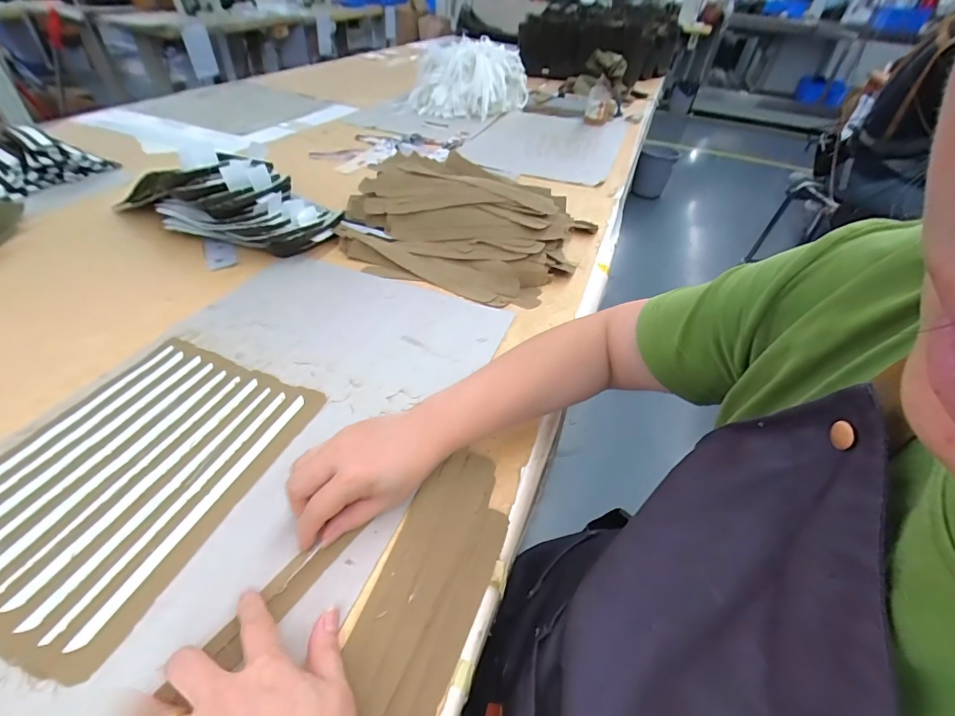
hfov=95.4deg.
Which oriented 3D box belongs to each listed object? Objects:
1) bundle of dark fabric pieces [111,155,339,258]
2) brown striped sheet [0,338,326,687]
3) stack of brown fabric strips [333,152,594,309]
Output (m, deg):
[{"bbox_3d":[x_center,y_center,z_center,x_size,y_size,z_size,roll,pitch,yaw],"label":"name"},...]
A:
[{"bbox_3d":[-0.391,-0.239,0.650,0.353,0.108,0.112,12,43,7],"label":"bundle of dark fabric pieces"},{"bbox_3d":[-0.302,0.091,0.383,0.215,0.008,0.262,18,44,13],"label":"brown striped sheet"},{"bbox_3d":[-0.030,-0.218,0.671,0.377,0.097,0.260,19,44,14],"label":"stack of brown fabric strips"}]

